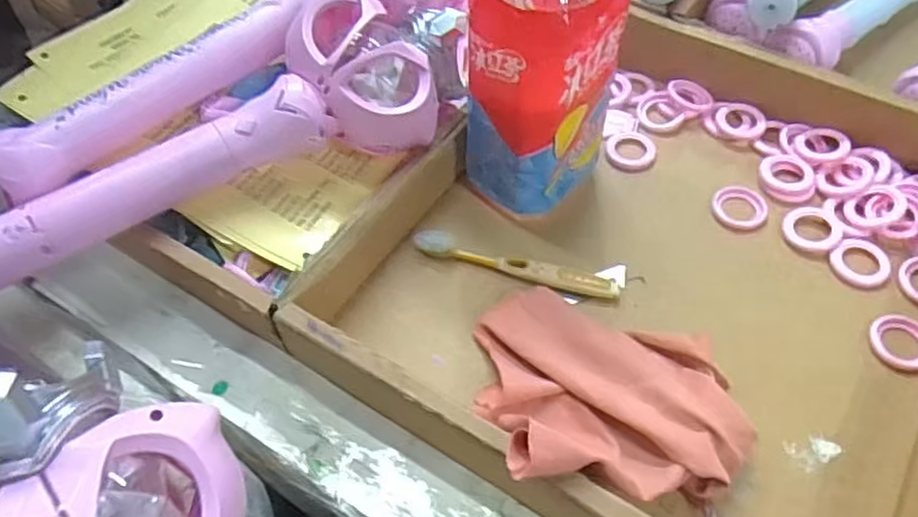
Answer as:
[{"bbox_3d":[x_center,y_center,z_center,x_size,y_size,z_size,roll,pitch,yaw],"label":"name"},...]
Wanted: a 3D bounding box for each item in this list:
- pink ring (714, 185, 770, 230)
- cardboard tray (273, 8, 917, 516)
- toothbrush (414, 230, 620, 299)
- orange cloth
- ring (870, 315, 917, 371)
[{"bbox_3d":[0.199,-0.037,0.507,0.037,0.004,0.038,-1,54,2],"label":"pink ring"},{"bbox_3d":[0.141,-0.008,0.455,0.344,0.068,0.374,26,59,20],"label":"cardboard tray"},{"bbox_3d":[0.038,0.003,0.474,0.136,0.011,0.018,13,55,12],"label":"toothbrush"},{"bbox_3d":[0.080,0.060,0.401,0.132,0.076,0.145,-11,54,-5],"label":"orange cloth"},{"bbox_3d":[0.273,0.051,0.441,0.035,0.005,0.036,-1,54,2],"label":"ring"}]

